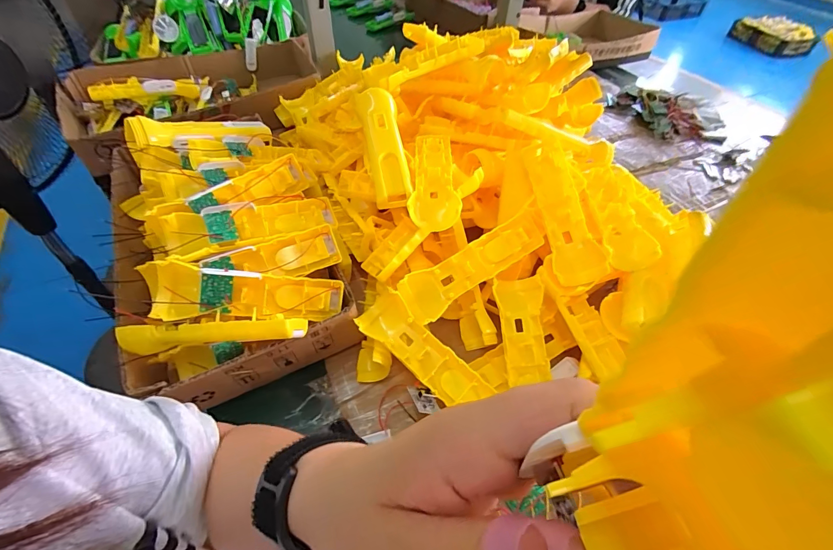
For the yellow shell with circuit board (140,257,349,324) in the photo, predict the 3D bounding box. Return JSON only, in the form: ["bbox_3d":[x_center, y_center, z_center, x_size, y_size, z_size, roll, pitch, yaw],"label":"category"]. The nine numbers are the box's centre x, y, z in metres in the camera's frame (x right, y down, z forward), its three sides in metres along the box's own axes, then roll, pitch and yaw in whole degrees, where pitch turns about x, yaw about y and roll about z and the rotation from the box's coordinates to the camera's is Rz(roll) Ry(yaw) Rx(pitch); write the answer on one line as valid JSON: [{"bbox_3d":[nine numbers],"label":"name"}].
[{"bbox_3d":[-0.154,0.021,0.359,0.167,0.051,0.037,6,47,-23],"label":"yellow shell with circuit board"}]

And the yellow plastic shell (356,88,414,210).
[{"bbox_3d":[-0.035,-0.147,0.429,0.043,0.020,0.161,-7,66,-9],"label":"yellow plastic shell"}]

